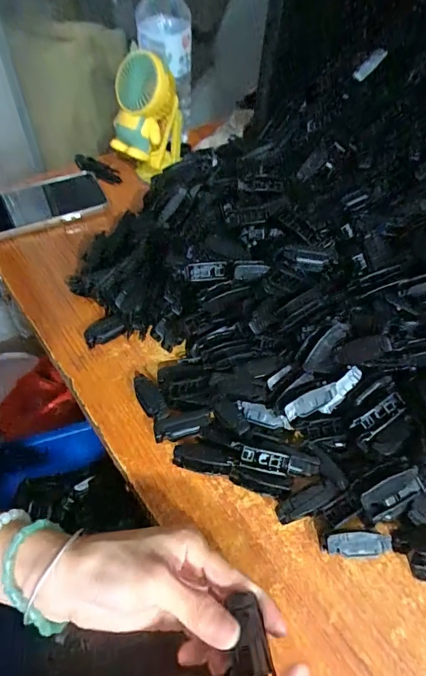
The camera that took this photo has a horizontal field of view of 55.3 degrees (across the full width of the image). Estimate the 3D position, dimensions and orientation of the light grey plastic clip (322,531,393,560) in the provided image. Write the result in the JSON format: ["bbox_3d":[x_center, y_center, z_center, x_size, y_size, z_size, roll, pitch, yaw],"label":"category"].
[{"bbox_3d":[0.107,0.154,0.301,0.049,0.019,0.016,-2,54,-5],"label":"light grey plastic clip"}]

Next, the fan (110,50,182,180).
[{"bbox_3d":[-0.083,-0.276,0.519,0.080,0.156,0.102,-1,54,-4],"label":"fan"}]

